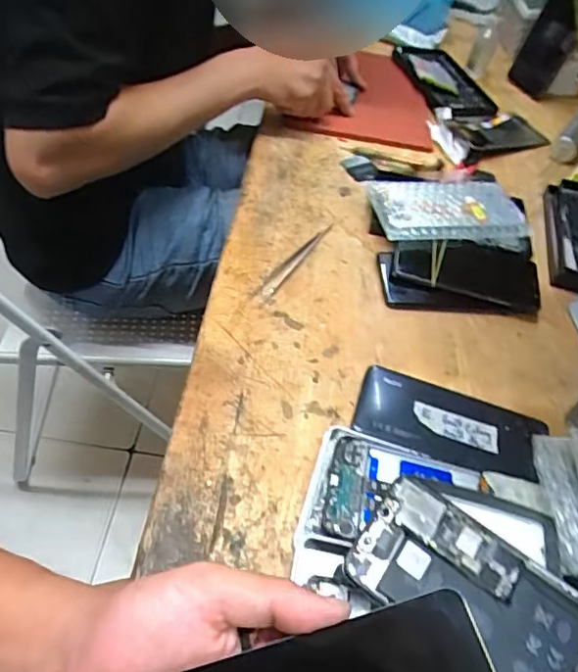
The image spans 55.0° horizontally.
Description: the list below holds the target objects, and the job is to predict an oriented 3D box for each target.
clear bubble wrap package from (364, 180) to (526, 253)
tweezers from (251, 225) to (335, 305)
[{"bbox_3d":[0.176,-0.135,0.610,0.172,0.032,0.103,-1,51,-10],"label":"clear bubble wrap package"},{"bbox_3d":[0.006,-0.077,0.568,0.020,0.010,0.137,30,53,14],"label":"tweezers"}]

